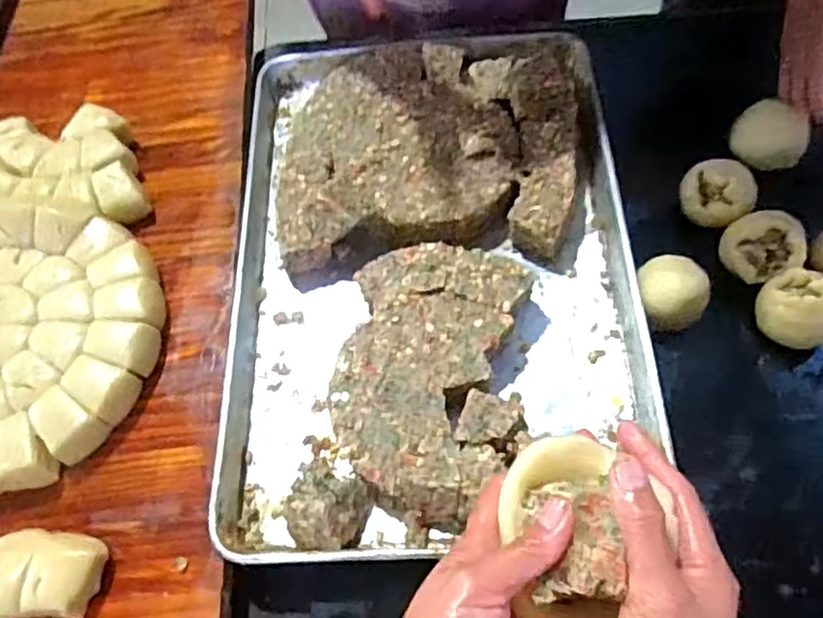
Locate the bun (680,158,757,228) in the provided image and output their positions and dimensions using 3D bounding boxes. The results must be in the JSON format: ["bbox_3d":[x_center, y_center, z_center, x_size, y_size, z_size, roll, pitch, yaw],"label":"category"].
[{"bbox_3d":[0.323,-0.121,0.723,0.075,0.049,0.067,31,69,19],"label":"bun"}]

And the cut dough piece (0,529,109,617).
[{"bbox_3d":[-0.339,0.229,0.570,0.156,0.039,0.078,-13,62,-2],"label":"cut dough piece"}]

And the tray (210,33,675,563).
[{"bbox_3d":[0.017,-0.056,0.716,0.400,0.077,0.591,-3,62,2],"label":"tray"}]

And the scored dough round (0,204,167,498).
[{"bbox_3d":[-0.410,0.035,0.669,0.316,0.055,0.289,-1,62,3],"label":"scored dough round"}]

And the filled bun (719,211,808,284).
[{"bbox_3d":[0.353,-0.064,0.681,0.072,0.042,0.072,-6,62,2],"label":"filled bun"}]

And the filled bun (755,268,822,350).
[{"bbox_3d":[0.363,0.008,0.651,0.071,0.066,0.073,-2,63,4],"label":"filled bun"}]

